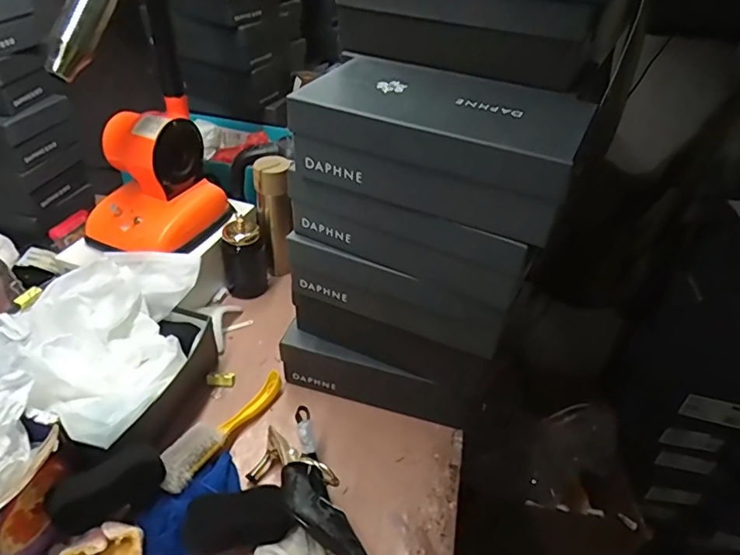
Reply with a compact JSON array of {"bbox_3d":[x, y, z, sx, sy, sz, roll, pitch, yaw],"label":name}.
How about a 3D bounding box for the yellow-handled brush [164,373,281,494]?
[{"bbox_3d":[-0.210,0.212,0.764,0.047,0.054,0.232,22,42,20],"label":"yellow-handled brush"}]

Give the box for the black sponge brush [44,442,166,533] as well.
[{"bbox_3d":[-0.317,0.253,0.637,0.126,0.073,0.034,-20,45,-28],"label":"black sponge brush"}]

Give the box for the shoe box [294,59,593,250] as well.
[{"bbox_3d":[0.078,-0.155,0.586,0.292,0.099,0.156,20,42,19],"label":"shoe box"}]

